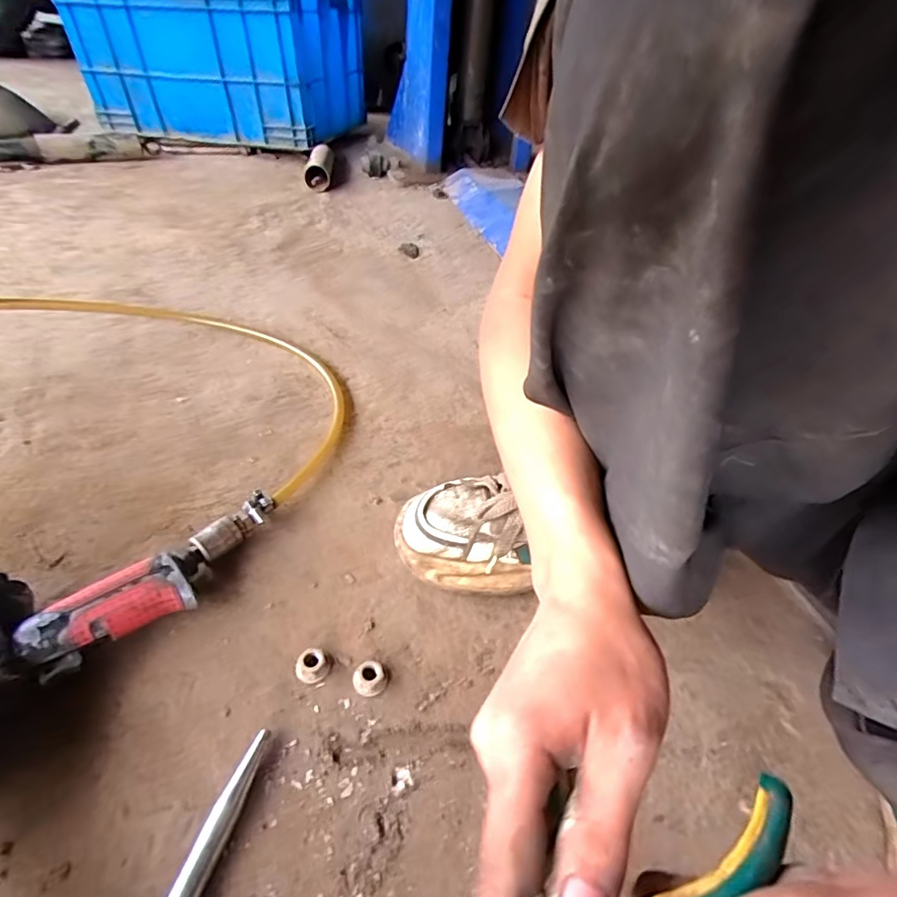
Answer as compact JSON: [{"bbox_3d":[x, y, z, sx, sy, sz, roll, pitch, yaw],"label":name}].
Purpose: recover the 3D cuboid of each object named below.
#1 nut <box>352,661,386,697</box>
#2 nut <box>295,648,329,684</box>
[{"bbox_3d":[-0.058,0.167,0.370,0.024,0.013,0.022,12,41,8],"label":"nut"},{"bbox_3d":[-0.101,0.160,0.374,0.023,0.012,0.023,3,41,-3],"label":"nut"}]

